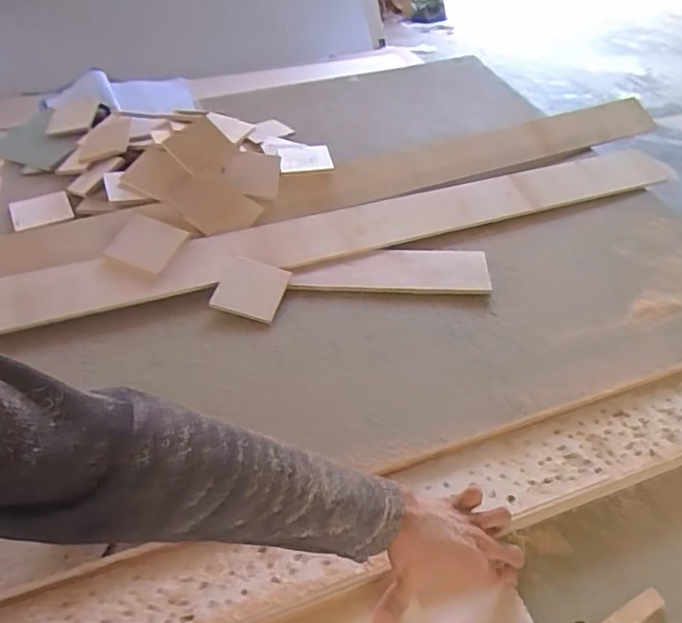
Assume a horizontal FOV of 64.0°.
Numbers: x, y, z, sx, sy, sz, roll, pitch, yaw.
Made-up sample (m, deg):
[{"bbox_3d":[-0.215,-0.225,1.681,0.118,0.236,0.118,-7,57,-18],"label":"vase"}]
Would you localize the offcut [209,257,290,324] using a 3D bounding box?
[{"bbox_3d":[-0.144,-0.036,0.879,0.101,0.008,0.104,19,58,0],"label":"offcut"}]

